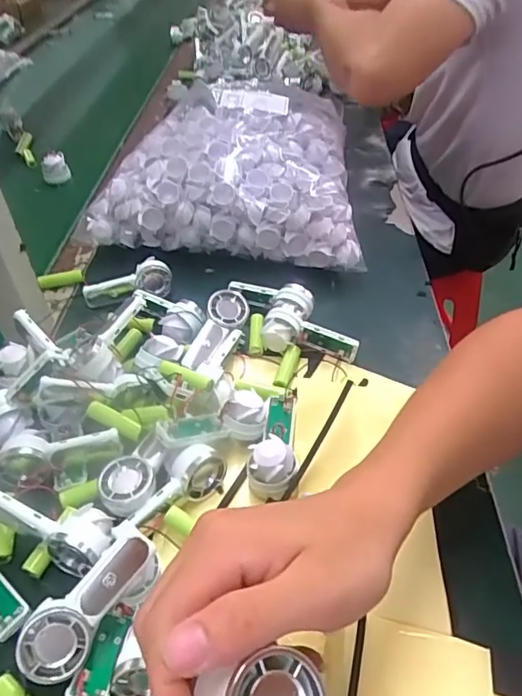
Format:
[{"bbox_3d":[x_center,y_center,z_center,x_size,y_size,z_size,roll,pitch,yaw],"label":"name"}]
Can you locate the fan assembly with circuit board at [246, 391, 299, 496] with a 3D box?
[{"bbox_3d":[0.012,0.069,0.422,0.037,0.031,0.100,3,45,5],"label":"fan assembly with circuit board"}]

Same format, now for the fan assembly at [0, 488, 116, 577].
[{"bbox_3d":[-0.149,0.123,0.366,0.091,0.032,0.038,20,48,2],"label":"fan assembly"}]

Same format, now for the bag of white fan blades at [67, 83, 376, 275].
[{"bbox_3d":[-0.035,-0.222,0.652,0.310,0.146,0.237,3,43,6],"label":"bag of white fan blades"}]

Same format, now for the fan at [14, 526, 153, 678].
[{"bbox_3d":[-0.103,0.155,0.321,0.095,0.027,0.039,-43,93,-17],"label":"fan"}]

